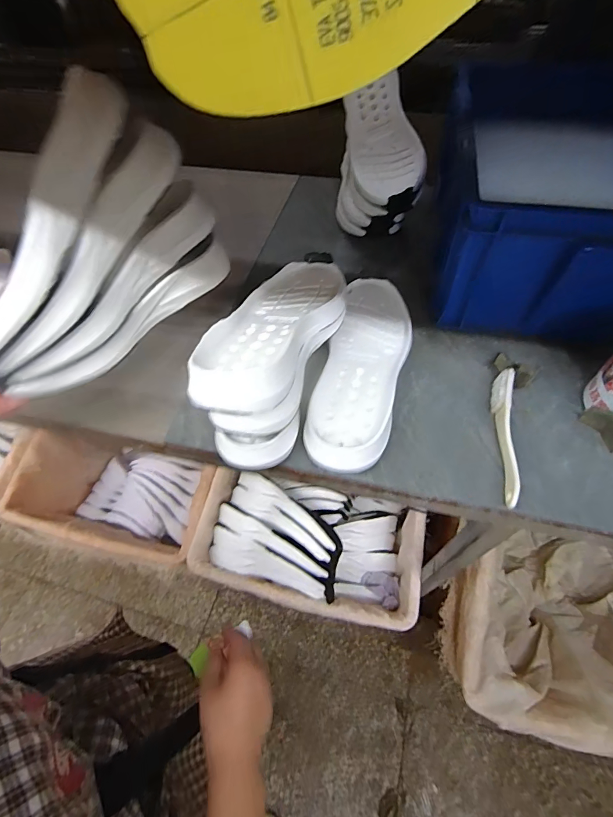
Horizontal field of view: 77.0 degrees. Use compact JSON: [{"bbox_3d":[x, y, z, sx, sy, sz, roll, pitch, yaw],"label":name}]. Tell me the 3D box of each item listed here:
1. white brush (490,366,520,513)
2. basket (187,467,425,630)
[{"bbox_3d":[0.212,0.026,0.409,0.019,0.021,0.159,8,57,9],"label":"white brush"},{"bbox_3d":[0.006,0.276,0.834,0.454,0.192,0.274,9,57,10],"label":"basket"}]

